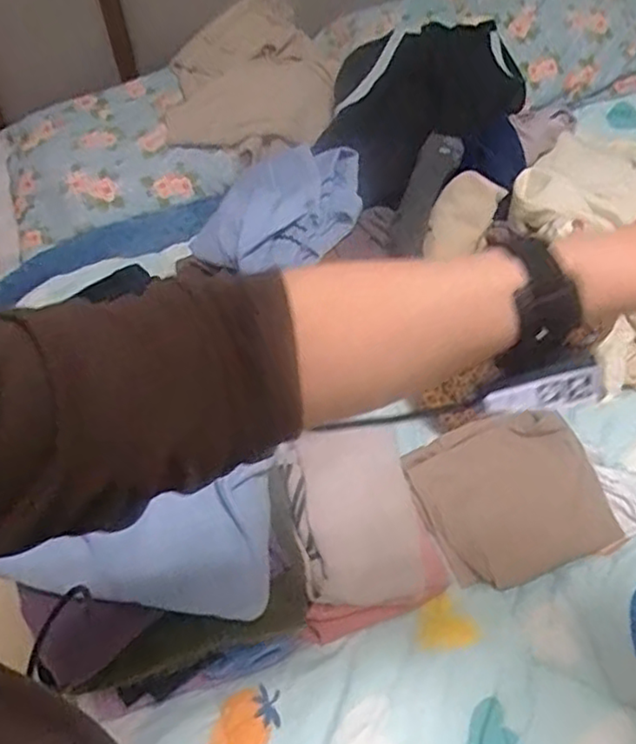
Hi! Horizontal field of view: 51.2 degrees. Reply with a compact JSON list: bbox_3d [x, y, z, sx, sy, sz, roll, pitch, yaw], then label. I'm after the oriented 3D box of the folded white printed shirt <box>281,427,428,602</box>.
[{"bbox_3d":[0.049,0.191,0.882,0.166,0.043,0.225,-9,73,-15],"label":"folded white printed shirt"}]

